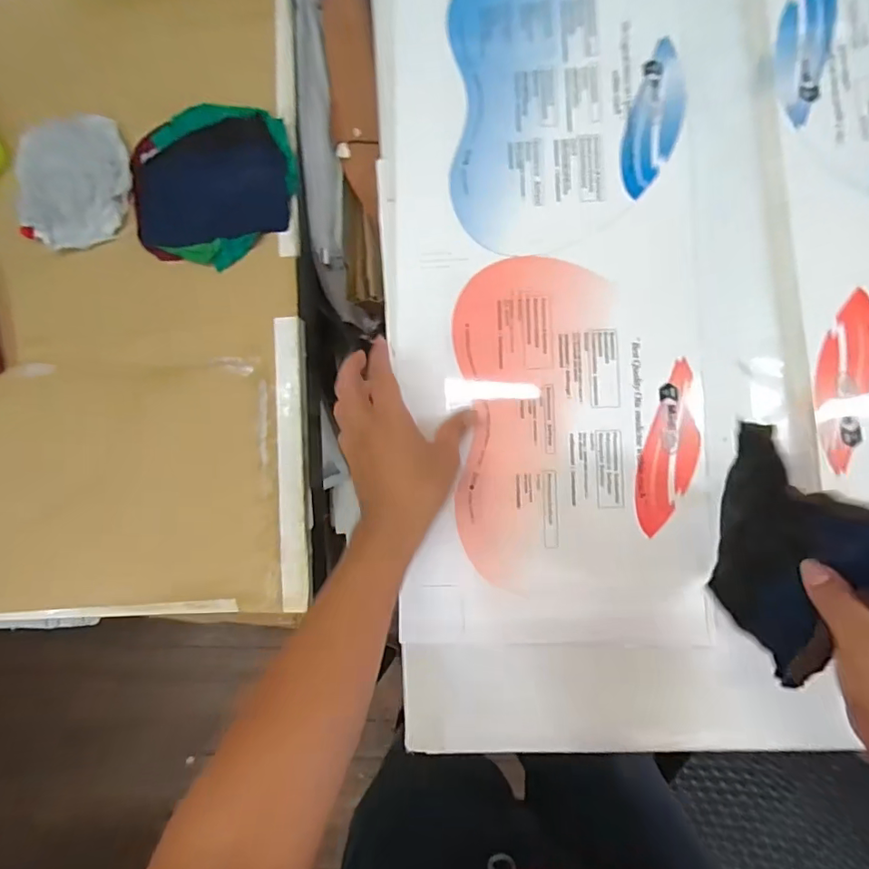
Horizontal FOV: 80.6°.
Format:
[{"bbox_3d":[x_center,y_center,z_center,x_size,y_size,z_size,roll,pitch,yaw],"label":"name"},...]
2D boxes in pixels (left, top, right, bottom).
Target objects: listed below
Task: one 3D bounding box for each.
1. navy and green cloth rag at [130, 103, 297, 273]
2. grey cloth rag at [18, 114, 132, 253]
[{"bbox_3d":[-0.241,-0.275,0.564,0.181,0.034,0.179,-10,85,5],"label":"navy and green cloth rag"},{"bbox_3d":[-0.403,-0.281,0.571,0.123,0.017,0.144,-14,85,5],"label":"grey cloth rag"}]

